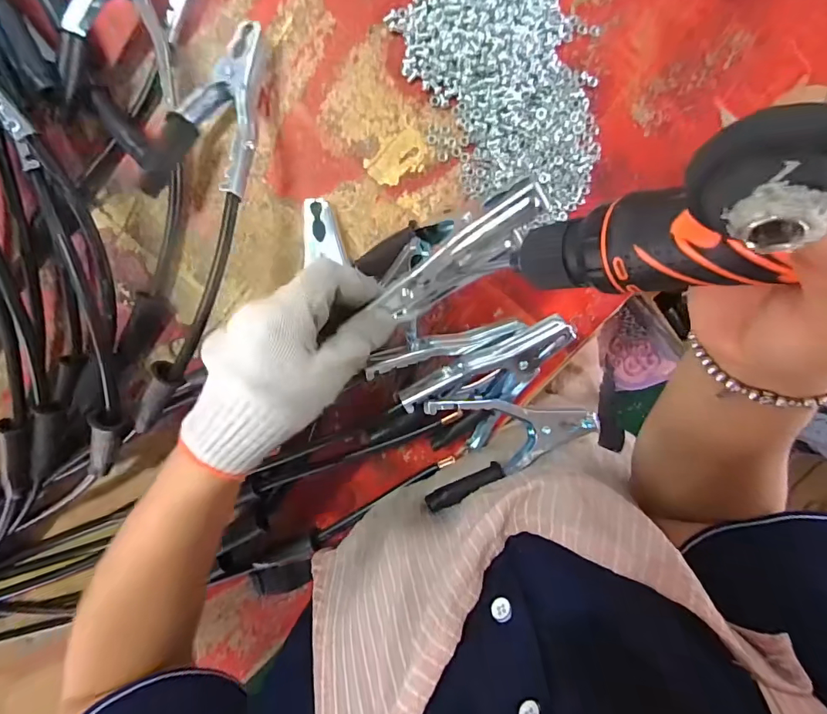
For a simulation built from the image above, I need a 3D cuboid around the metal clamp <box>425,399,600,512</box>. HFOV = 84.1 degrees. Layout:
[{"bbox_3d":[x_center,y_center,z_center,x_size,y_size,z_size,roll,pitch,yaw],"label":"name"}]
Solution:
[{"bbox_3d":[0.079,0.072,0.362,0.142,0.029,0.077,-1,87,-15],"label":"metal clamp"}]

